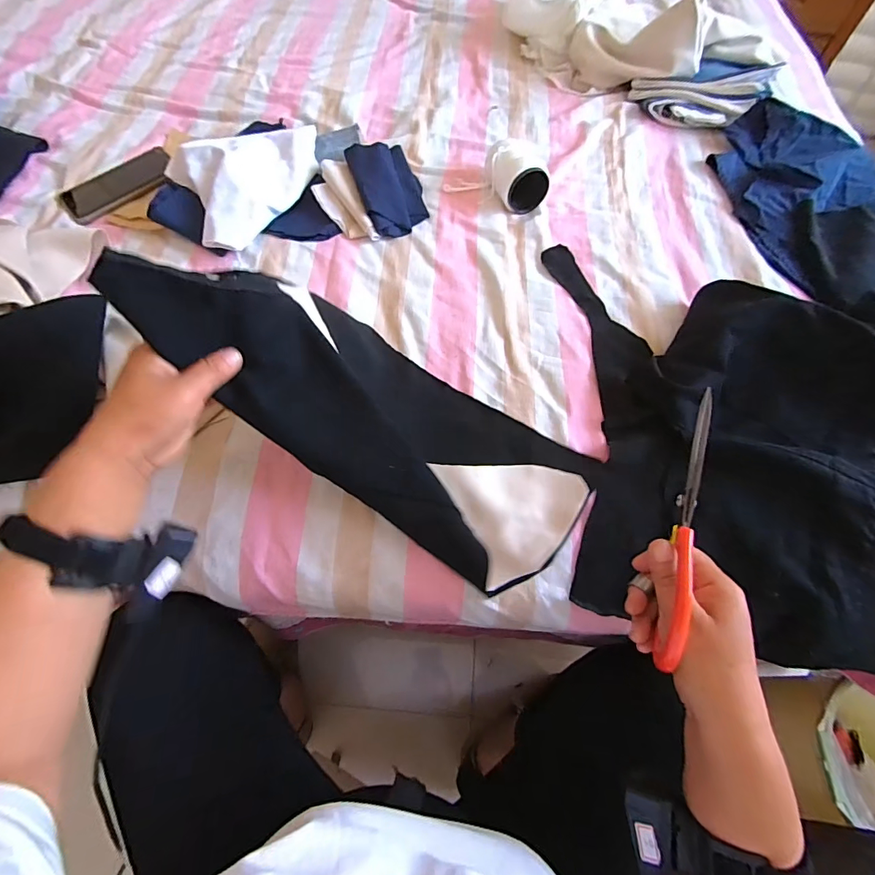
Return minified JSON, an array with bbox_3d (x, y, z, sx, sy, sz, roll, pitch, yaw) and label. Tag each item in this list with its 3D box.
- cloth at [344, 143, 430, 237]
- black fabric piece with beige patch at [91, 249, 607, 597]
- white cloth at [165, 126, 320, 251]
[{"bbox_3d":[-0.065,-0.349,0.611,0.093,0.016,0.144,-13,80,-27],"label":"cloth"},{"bbox_3d":[-0.056,-0.027,0.414,0.449,0.110,0.187,32,66,-16],"label":"black fabric piece with beige patch"},{"bbox_3d":[-0.242,-0.356,0.587,0.222,0.058,0.164,-35,69,-15],"label":"white cloth"}]

